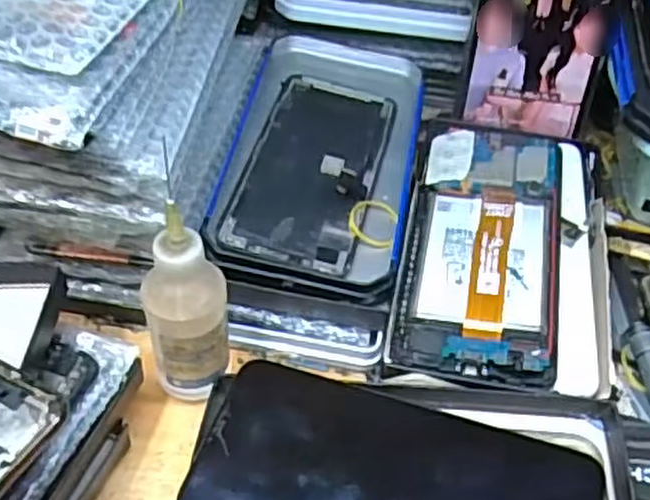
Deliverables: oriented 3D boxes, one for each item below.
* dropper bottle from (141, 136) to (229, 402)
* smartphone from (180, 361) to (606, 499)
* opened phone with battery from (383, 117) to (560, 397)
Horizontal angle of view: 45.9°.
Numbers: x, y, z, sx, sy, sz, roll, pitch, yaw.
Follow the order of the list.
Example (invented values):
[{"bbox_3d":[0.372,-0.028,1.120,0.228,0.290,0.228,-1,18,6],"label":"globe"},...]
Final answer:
[{"bbox_3d":[-0.057,0.020,0.316,0.033,0.121,0.029,-6,49,-9],"label":"dropper bottle"},{"bbox_3d":[0.027,0.091,0.296,0.153,0.006,0.074,14,52,12],"label":"smartphone"},{"bbox_3d":[0.079,-0.006,0.386,0.075,0.013,0.158,10,48,5],"label":"opened phone with battery"}]

